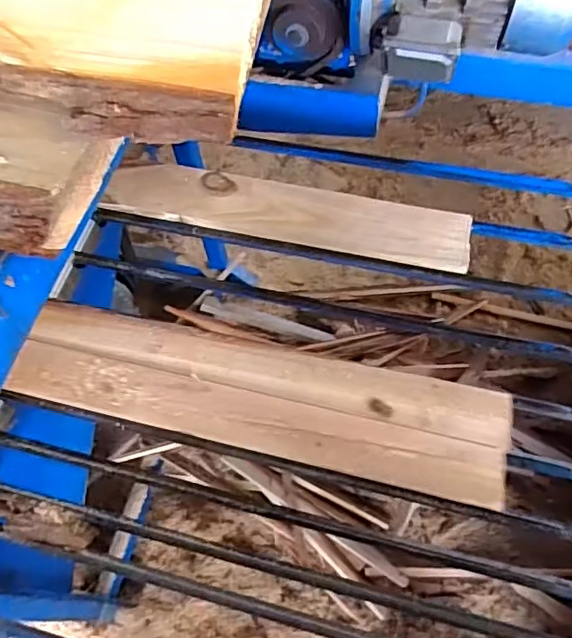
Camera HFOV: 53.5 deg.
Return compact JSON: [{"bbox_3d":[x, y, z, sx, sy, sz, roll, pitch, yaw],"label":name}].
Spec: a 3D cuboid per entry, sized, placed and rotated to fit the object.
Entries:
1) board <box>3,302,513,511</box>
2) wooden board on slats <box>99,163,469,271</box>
[{"bbox_3d":[-0.030,0.067,0.545,0.463,0.020,0.111,11,62,10],"label":"board"},{"bbox_3d":[-0.001,-0.124,0.644,0.406,0.025,0.067,12,62,10],"label":"wooden board on slats"}]

